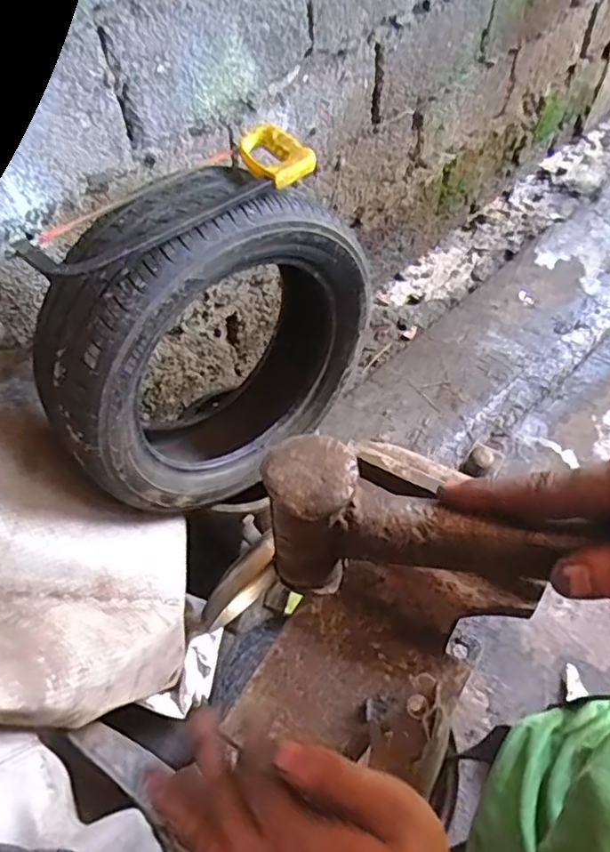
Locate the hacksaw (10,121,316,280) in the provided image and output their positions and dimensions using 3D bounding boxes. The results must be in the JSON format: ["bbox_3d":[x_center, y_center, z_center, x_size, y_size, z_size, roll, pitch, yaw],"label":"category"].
[{"bbox_3d":[-0.173,-0.299,0.806,0.404,0.033,0.148,-36,62,-21],"label":"hacksaw"}]

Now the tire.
[{"bbox_3d":[-0.146,-0.119,0.998,0.519,0.543,0.197,-36,62,-21],"label":"tire"}]

